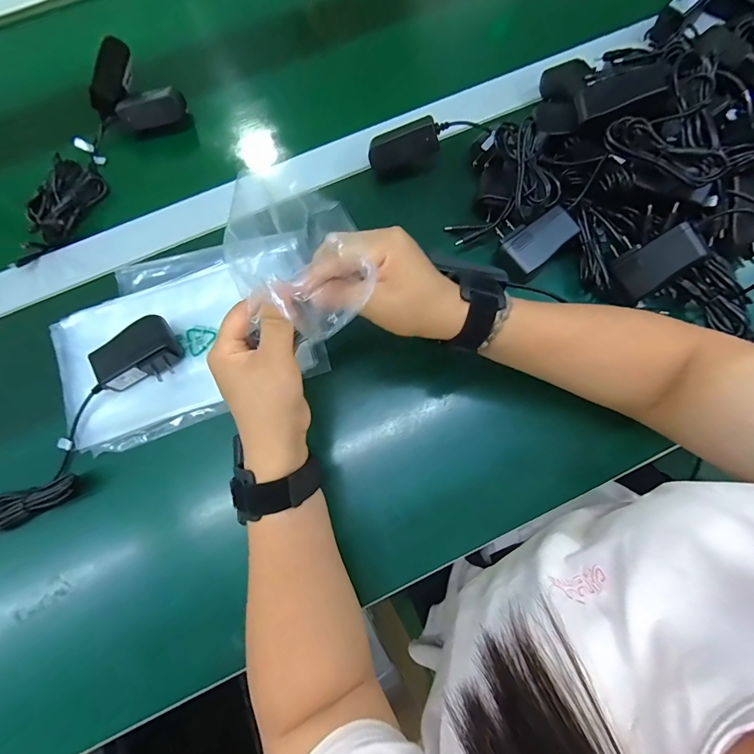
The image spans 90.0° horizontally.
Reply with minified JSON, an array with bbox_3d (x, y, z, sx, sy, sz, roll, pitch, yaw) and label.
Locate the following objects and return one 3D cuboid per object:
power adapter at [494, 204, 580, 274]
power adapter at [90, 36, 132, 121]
[{"bbox_3d":[0.156,-0.142,0.364,0.061,0.021,0.057,-33,77,-7],"label":"power adapter"},{"bbox_3d":[-0.311,-0.351,0.441,0.035,0.024,0.084,19,96,7],"label":"power adapter"}]

